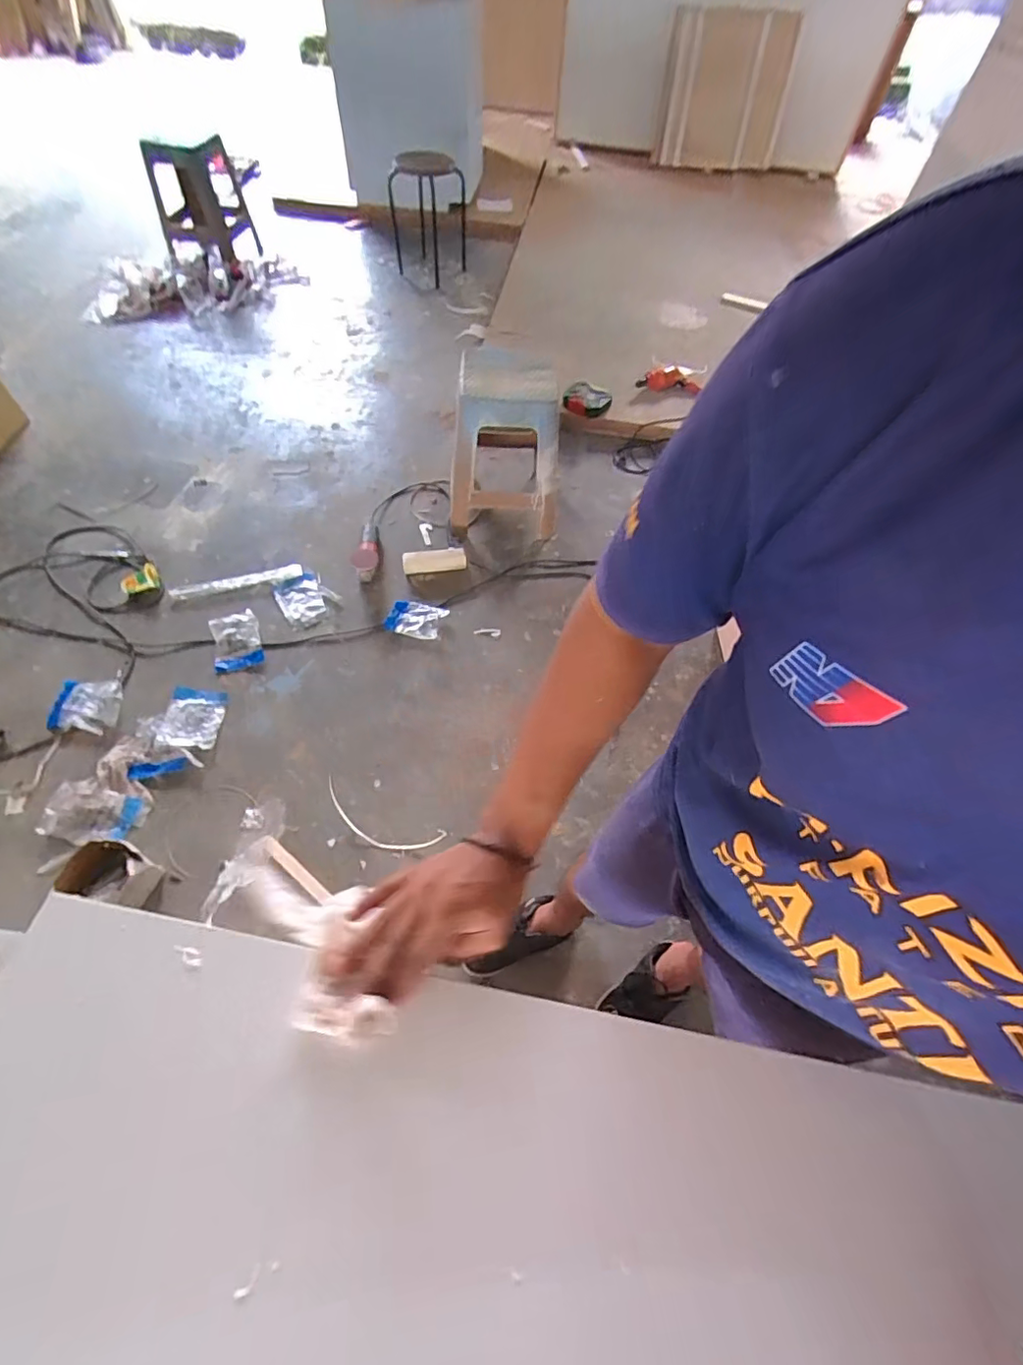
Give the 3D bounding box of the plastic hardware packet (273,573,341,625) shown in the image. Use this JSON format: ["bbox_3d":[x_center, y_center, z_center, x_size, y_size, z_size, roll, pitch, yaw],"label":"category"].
[{"bbox_3d":[-0.642,-0.267,1.716,0.168,0.008,0.207,-27,63,-20],"label":"plastic hardware packet"}]

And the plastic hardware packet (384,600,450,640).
[{"bbox_3d":[-0.291,-0.198,1.680,0.172,0.014,0.124,16,58,6],"label":"plastic hardware packet"}]

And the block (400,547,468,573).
[{"bbox_3d":[-0.253,-0.399,1.802,0.202,0.061,0.057,-7,58,-9],"label":"block"}]

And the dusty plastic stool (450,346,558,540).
[{"bbox_3d":[-0.008,-0.769,1.752,0.338,0.533,0.349,6,57,-1],"label":"dusty plastic stool"}]

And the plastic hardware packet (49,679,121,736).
[{"bbox_3d":[-1.139,0.062,1.469,0.177,0.025,0.147,1,61,-7],"label":"plastic hardware packet"}]

